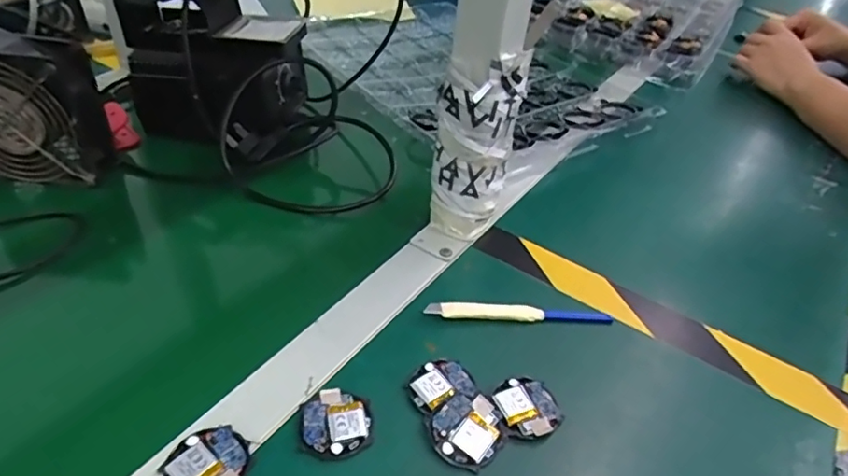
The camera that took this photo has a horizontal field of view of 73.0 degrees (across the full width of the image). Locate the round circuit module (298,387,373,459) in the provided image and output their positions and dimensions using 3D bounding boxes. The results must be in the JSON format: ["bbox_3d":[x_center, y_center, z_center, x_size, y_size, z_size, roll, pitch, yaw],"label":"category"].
[{"bbox_3d":[-0.053,0.110,0.341,0.041,0.007,0.043,4,40,-3],"label":"round circuit module"}]

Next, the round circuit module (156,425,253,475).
[{"bbox_3d":[-0.118,0.124,0.315,0.042,0.006,0.043,4,40,-3],"label":"round circuit module"}]

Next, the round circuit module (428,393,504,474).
[{"bbox_3d":[0.027,0.115,0.343,0.043,0.009,0.040,4,40,-3],"label":"round circuit module"}]

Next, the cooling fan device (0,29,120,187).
[{"bbox_3d":[-0.346,-0.111,0.494,0.122,0.118,0.050,7,40,1],"label":"cooling fan device"}]

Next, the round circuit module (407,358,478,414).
[{"bbox_3d":[0.011,0.093,0.368,0.041,0.006,0.035,-21,47,-29],"label":"round circuit module"}]

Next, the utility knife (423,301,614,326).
[{"bbox_3d":[0.071,0.056,0.423,0.137,0.014,0.015,1,40,-6],"label":"utility knife"}]

